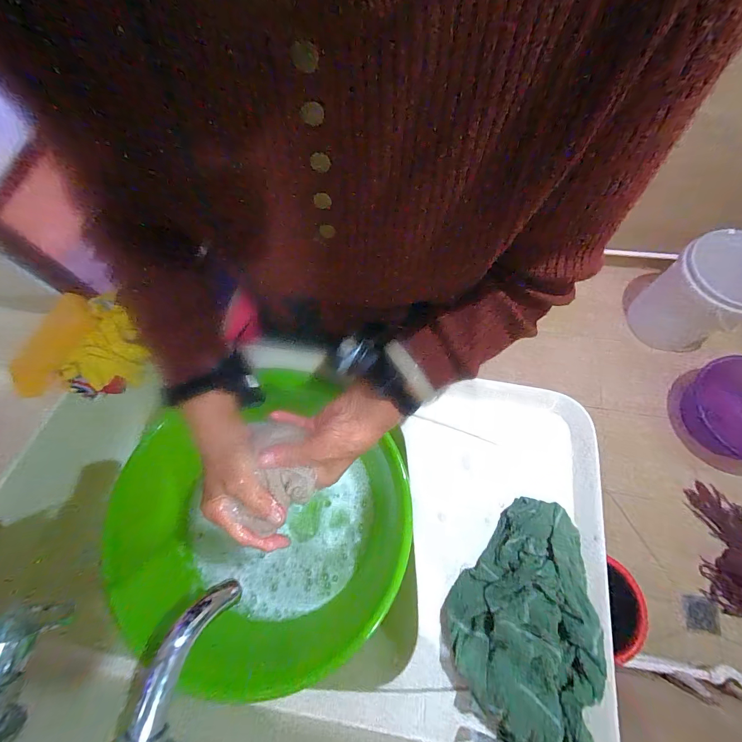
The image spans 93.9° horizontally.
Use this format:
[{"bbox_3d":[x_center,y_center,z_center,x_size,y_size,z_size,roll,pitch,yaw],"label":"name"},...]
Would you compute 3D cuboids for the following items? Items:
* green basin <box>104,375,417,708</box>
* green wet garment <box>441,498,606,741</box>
[{"bbox_3d":[-0.142,0.208,0.496,0.386,0.112,0.417,0,69,1],"label":"green basin"},{"bbox_3d":[0.172,0.269,0.375,0.152,0.050,0.237,26,71,10],"label":"green wet garment"}]

